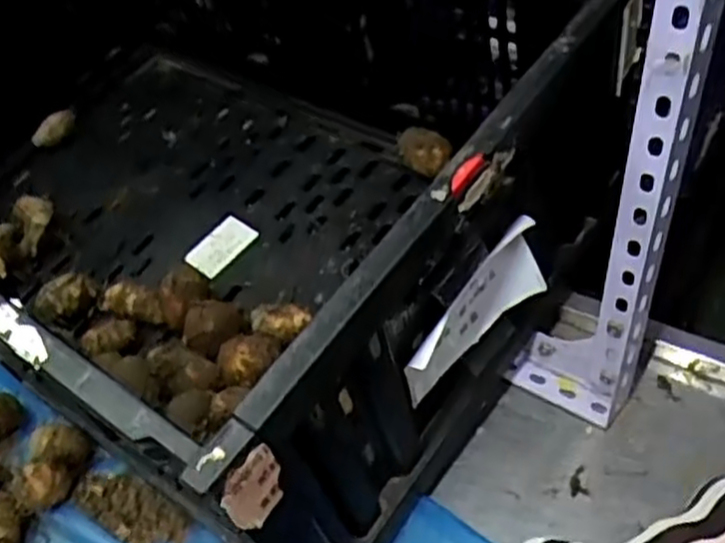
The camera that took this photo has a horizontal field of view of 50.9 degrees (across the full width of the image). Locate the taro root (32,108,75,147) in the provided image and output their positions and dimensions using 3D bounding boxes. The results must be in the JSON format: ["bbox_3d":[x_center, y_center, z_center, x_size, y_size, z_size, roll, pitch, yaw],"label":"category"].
[{"bbox_3d":[-0.328,-0.152,0.809,0.053,0.023,0.020,-35,45,10],"label":"taro root"}]

